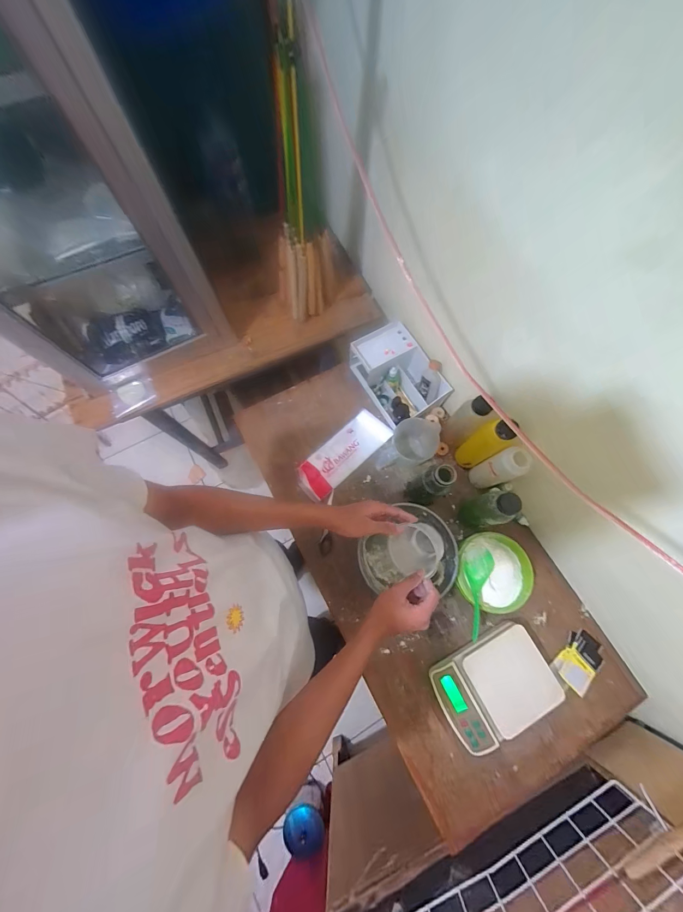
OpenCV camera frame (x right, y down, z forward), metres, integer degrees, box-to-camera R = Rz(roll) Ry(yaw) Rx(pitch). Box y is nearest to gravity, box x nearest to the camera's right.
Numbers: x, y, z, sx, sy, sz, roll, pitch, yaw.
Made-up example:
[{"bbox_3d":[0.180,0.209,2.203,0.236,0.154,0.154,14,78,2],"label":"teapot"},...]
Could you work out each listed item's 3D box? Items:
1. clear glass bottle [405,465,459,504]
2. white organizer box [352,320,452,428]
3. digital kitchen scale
[{"bbox_3d":[0.190,0.064,0.671,0.054,0.178,0.055,-19,74,-6],"label":"clear glass bottle"},{"bbox_3d":[0.146,-0.204,0.798,0.161,0.117,0.232,-30,75,-9],"label":"white organizer box"},{"bbox_3d":[0.303,0.456,0.623,0.215,0.056,0.152,-27,75,-9],"label":"digital kitchen scale"}]

